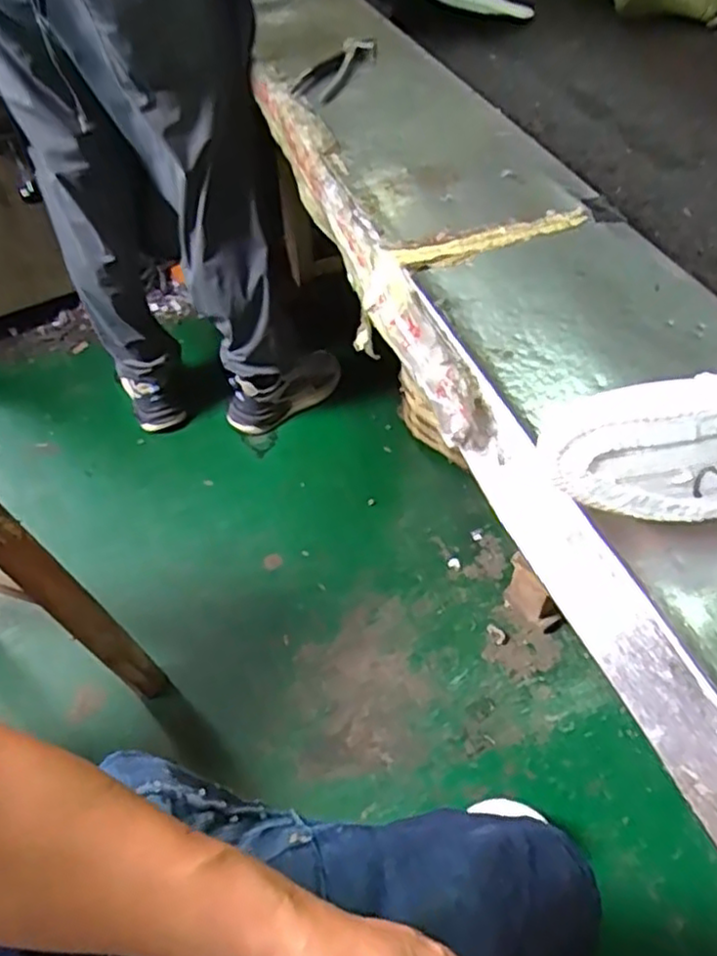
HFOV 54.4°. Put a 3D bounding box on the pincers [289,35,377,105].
[{"bbox_3d":[-0.031,-0.531,0.903,0.065,0.013,0.183,14,50,14],"label":"pincers"}]

